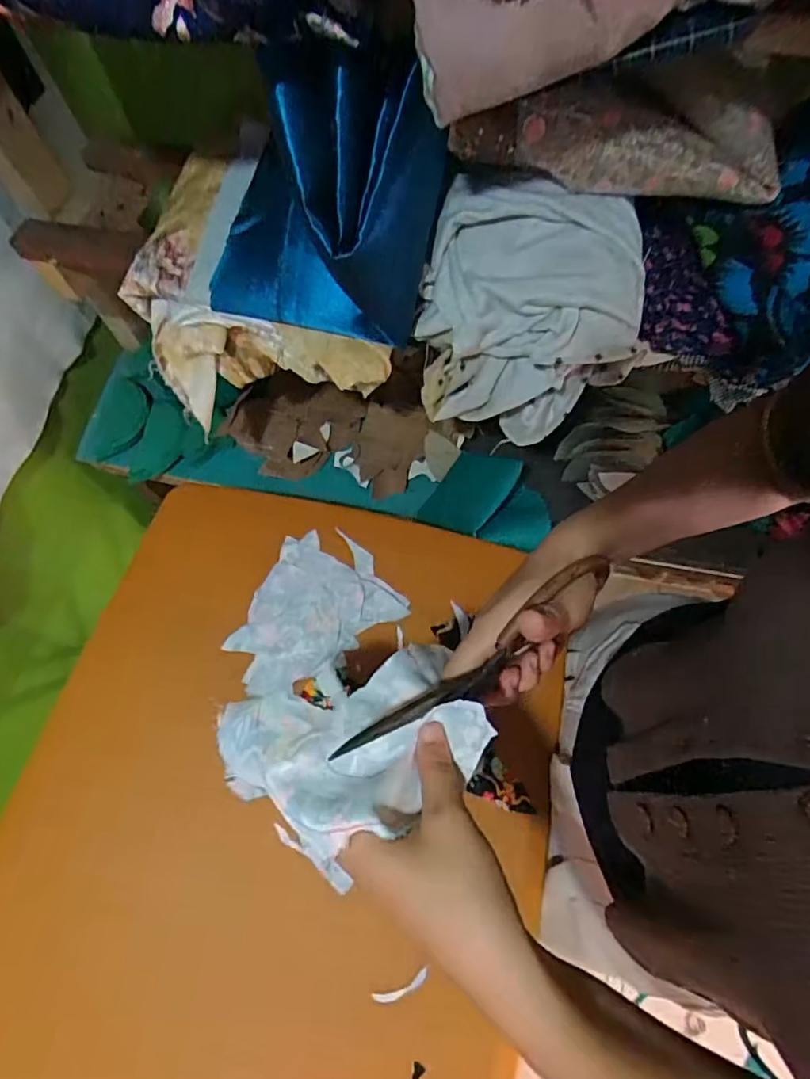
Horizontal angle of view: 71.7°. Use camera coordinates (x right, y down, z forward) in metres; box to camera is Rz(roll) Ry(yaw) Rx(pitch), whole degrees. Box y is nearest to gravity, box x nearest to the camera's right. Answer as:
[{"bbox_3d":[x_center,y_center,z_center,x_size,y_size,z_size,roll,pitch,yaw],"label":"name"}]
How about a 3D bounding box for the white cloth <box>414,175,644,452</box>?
[{"bbox_3d":[0.107,-0.196,0.498,0.175,0.165,0.121,8,67,5],"label":"white cloth"}]

